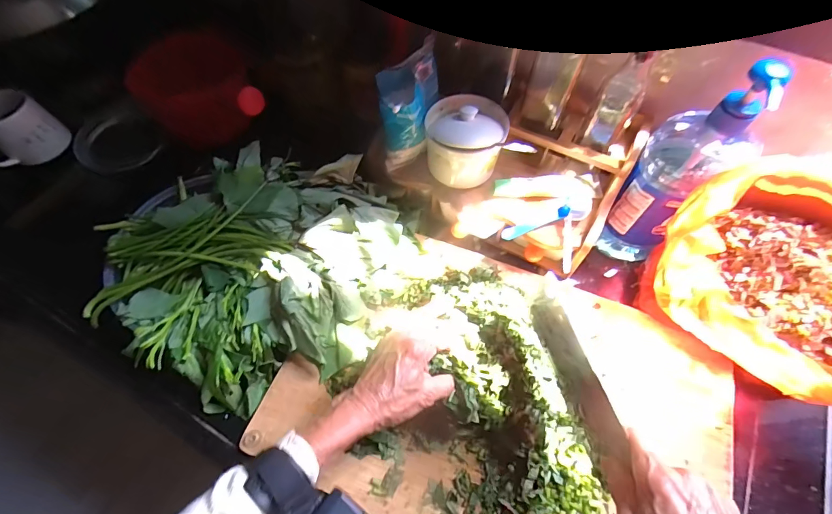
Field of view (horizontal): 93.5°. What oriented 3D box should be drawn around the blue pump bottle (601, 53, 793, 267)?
[{"bbox_3d":[0.291,-0.085,0.464,0.090,0.282,0.087,-26,63,-15],"label":"blue pump bottle"}]

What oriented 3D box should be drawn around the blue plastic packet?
[{"bbox_3d":[-0.007,-0.187,0.498,0.074,0.119,0.079,-5,60,-3],"label":"blue plastic packet"}]

